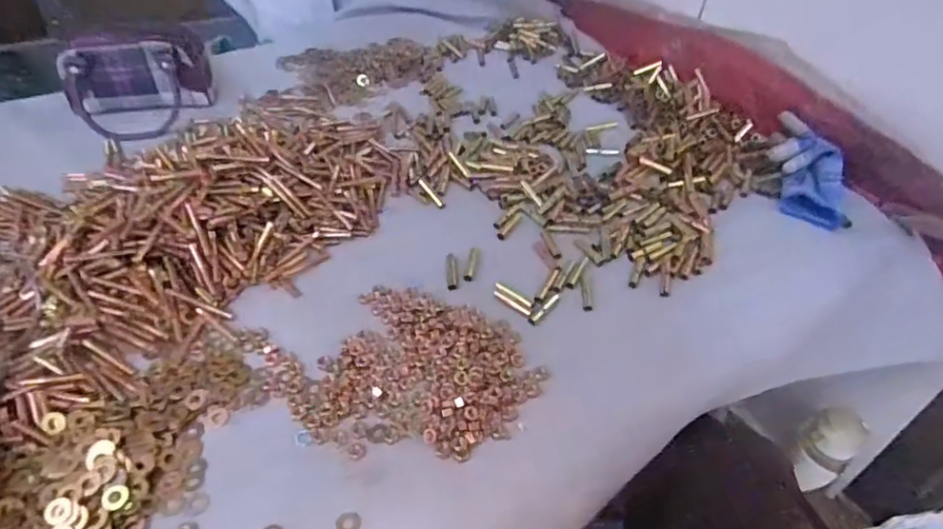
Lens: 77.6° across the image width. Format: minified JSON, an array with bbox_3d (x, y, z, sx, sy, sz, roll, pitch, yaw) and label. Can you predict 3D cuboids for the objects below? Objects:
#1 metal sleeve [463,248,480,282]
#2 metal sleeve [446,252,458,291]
[{"bbox_3d":[0.000,0.001,0.609,0.011,0.009,0.047,10,44,3],"label":"metal sleeve"},{"bbox_3d":[-0.021,0.008,0.603,0.010,0.009,0.048,0,45,-7],"label":"metal sleeve"}]

